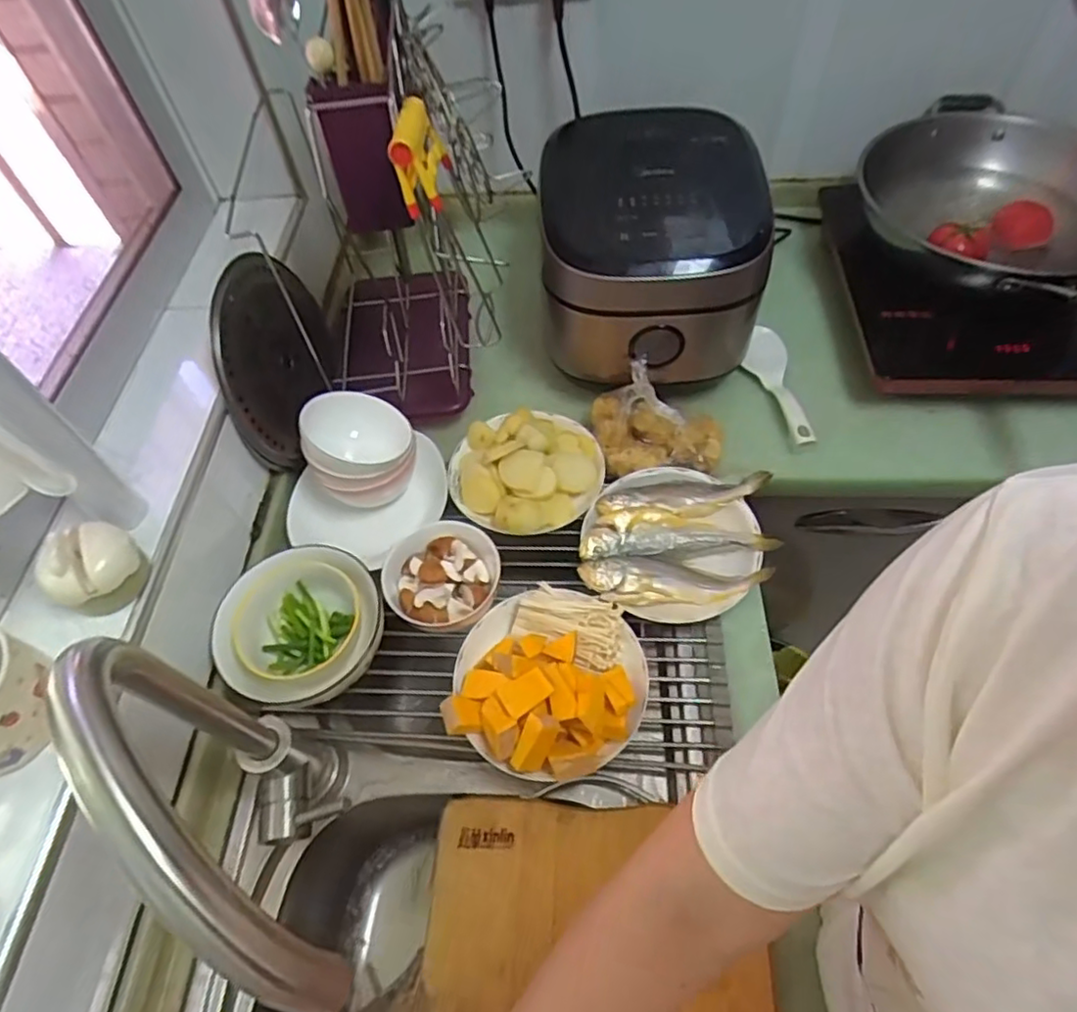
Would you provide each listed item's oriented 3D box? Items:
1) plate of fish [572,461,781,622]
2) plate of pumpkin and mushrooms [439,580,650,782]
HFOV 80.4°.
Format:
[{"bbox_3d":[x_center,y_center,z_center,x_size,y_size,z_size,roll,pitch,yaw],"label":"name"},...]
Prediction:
[{"bbox_3d":[0.141,0.040,0.668,0.188,0.054,0.168,0,57,4],"label":"plate of fish"},{"bbox_3d":[0.010,0.156,0.584,0.170,0.075,0.170,-2,57,3],"label":"plate of pumpkin and mushrooms"}]

